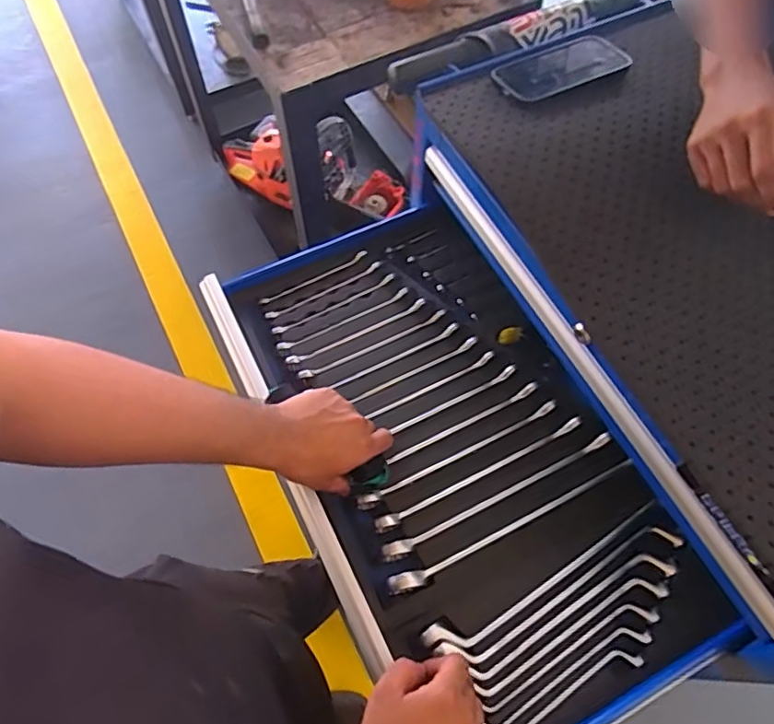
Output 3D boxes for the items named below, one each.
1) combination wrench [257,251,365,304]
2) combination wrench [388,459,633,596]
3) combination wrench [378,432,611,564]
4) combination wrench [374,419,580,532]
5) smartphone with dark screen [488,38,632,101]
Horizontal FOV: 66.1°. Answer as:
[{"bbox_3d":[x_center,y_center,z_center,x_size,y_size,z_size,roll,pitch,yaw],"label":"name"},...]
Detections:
[{"bbox_3d":[-0.091,-0.105,0.745,0.148,0.005,0.010,-27,67,-13],"label":"combination wrench"},{"bbox_3d":[0.132,0.166,0.602,0.281,0.024,0.018,-23,66,-11],"label":"combination wrench"},{"bbox_3d":[0.117,0.145,0.627,0.273,0.035,0.018,-23,66,-11],"label":"combination wrench"},{"bbox_3d":[0.101,0.120,0.633,0.249,0.020,0.014,-24,66,-12],"label":"combination wrench"},{"bbox_3d":[0.198,-0.331,0.668,0.150,0.012,0.067,-23,66,-11],"label":"smartphone with dark screen"}]

